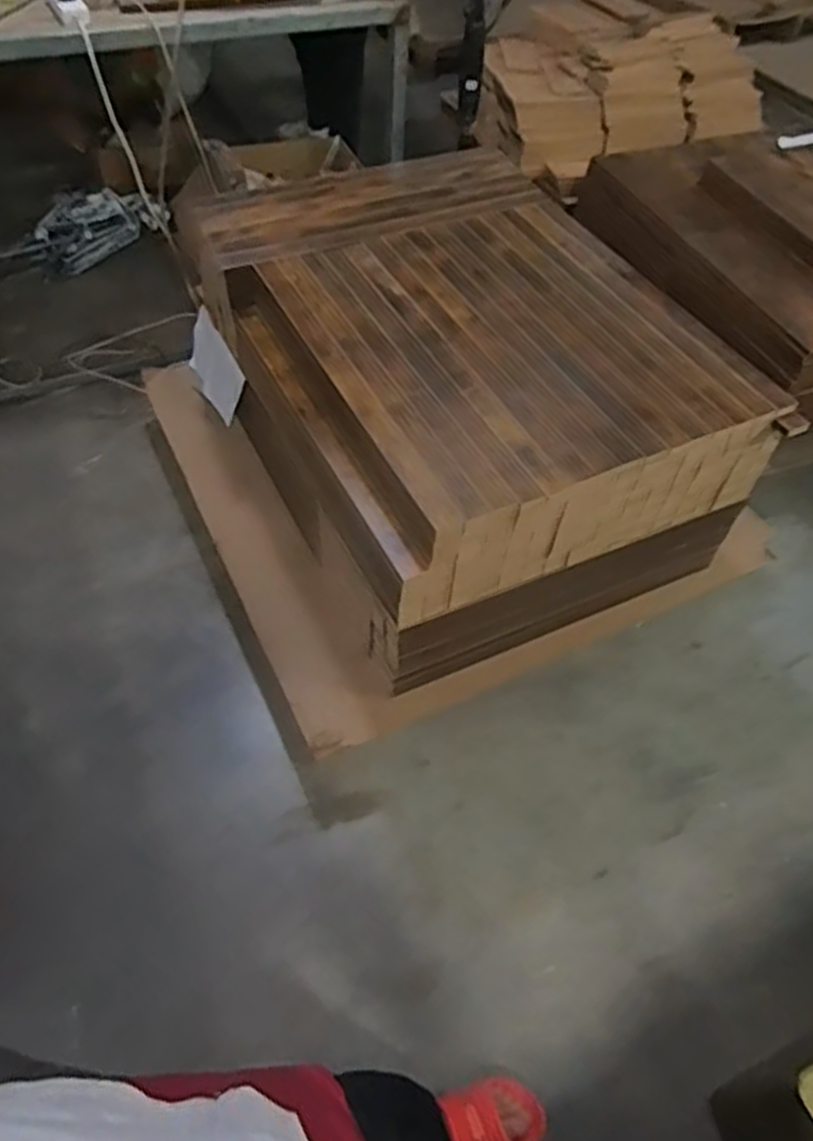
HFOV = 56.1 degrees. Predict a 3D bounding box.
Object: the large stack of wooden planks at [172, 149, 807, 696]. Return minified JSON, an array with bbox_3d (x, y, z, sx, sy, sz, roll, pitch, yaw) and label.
[{"bbox_3d":[0.080,-0.405,1.578,0.753,0.416,1.043,-21,57,-18],"label":"large stack of wooden planks"}]

